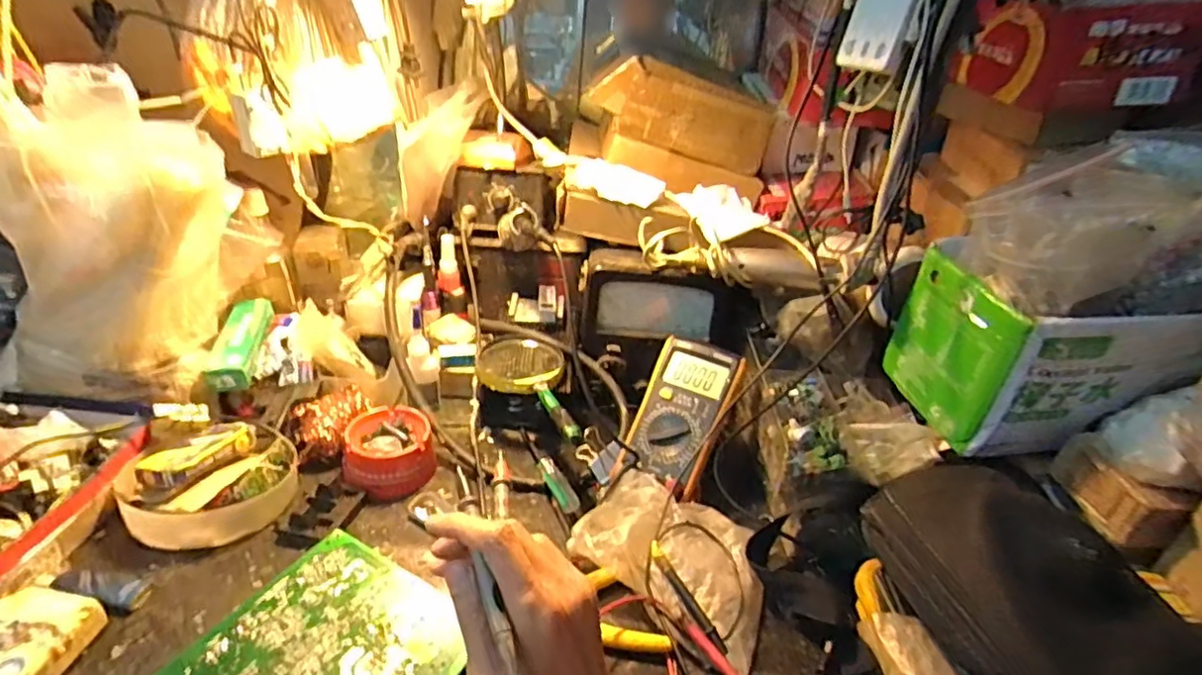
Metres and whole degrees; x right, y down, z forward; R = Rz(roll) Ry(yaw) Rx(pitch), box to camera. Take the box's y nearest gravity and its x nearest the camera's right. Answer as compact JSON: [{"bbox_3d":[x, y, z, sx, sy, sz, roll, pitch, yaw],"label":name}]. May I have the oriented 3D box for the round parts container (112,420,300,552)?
[{"bbox_3d":[-0.345,0.124,0.552,0.131,0.047,0.125,5,30,-3],"label":"round parts container"}]

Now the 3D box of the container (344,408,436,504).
[{"bbox_3d":[-0.207,0.110,0.610,0.081,0.044,0.084,5,30,-3],"label":"container"}]

